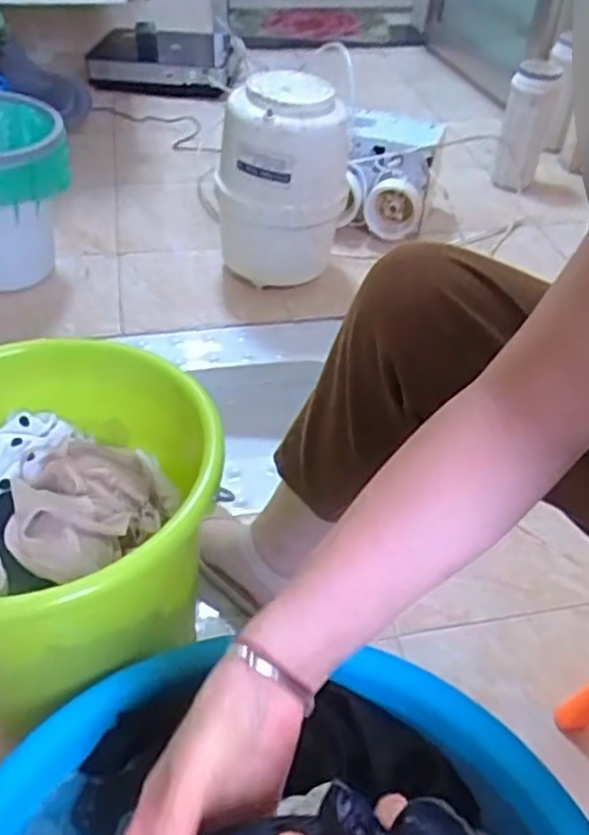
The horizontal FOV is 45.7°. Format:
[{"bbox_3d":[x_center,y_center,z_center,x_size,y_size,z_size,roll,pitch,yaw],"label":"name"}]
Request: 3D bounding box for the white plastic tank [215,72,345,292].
[{"bbox_3d":[-0.025,-0.428,1.280,0.231,0.318,0.203,0,44,-3],"label":"white plastic tank"}]

